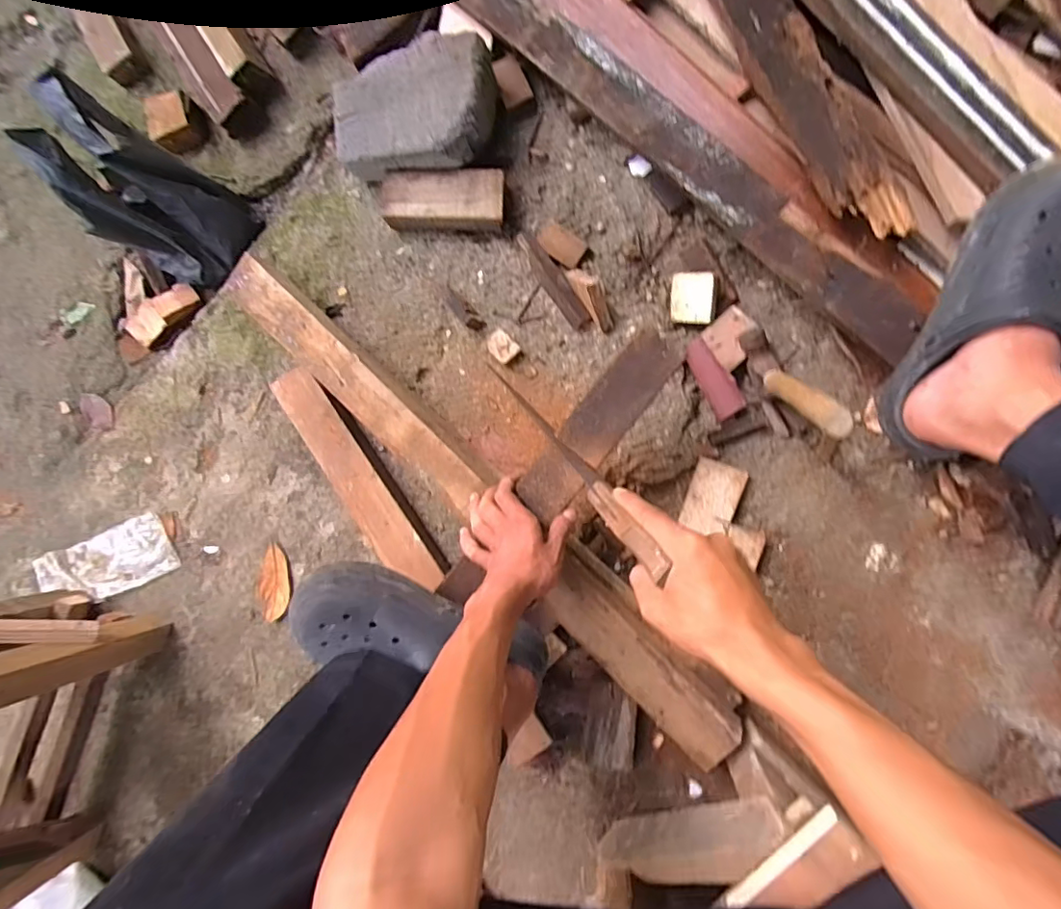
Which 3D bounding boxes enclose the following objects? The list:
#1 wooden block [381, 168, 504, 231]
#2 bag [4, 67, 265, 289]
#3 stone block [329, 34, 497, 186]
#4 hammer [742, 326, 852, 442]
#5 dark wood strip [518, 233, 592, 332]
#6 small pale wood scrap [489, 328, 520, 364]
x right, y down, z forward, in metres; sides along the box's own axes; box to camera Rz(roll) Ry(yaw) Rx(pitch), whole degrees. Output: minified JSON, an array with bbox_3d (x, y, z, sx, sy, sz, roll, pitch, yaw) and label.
[{"bbox_3d":[-0.109,-0.321,0.705,0.154,0.046,0.070,1,89,8],"label":"wooden block"},{"bbox_3d":[-0.495,-0.328,0.694,0.152,0.190,0.138,33,94,7],"label":"bag"},{"bbox_3d":[-0.145,-0.418,0.669,0.203,0.071,0.123,-5,88,8],"label":"stone block"},{"bbox_3d":[0.268,-0.073,0.566,0.030,0.215,0.063,-14,118,8],"label":"hammer"},{"bbox_3d":[0.028,-0.220,0.689,0.029,0.018,0.143,-36,84,6],"label":"dark wood strip"},{"bbox_3d":[-0.035,-0.136,0.696,0.031,0.023,0.041,-45,84,5],"label":"small pale wood scrap"}]

